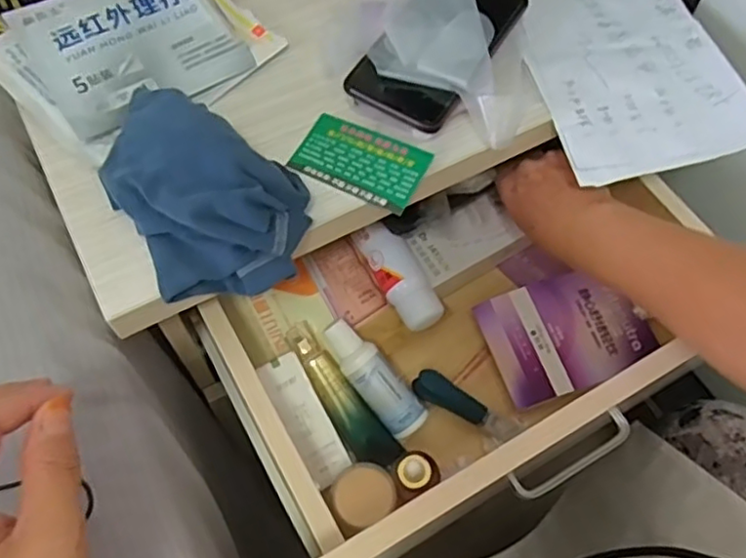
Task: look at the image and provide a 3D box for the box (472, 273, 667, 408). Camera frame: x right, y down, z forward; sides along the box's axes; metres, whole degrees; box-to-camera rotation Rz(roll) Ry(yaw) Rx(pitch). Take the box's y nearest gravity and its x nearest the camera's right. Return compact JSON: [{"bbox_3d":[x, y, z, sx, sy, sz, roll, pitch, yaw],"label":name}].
[{"bbox_3d":[0.167,0.044,0.555,0.135,0.019,0.097,-17,62,-11],"label":"box"}]

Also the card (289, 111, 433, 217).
[{"bbox_3d":[-0.009,-0.082,0.444,0.088,0.004,0.053,23,68,14],"label":"card"}]

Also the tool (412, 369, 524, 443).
[{"bbox_3d":[0.076,0.103,0.520,0.091,0.027,0.021,24,62,12],"label":"tool"}]

